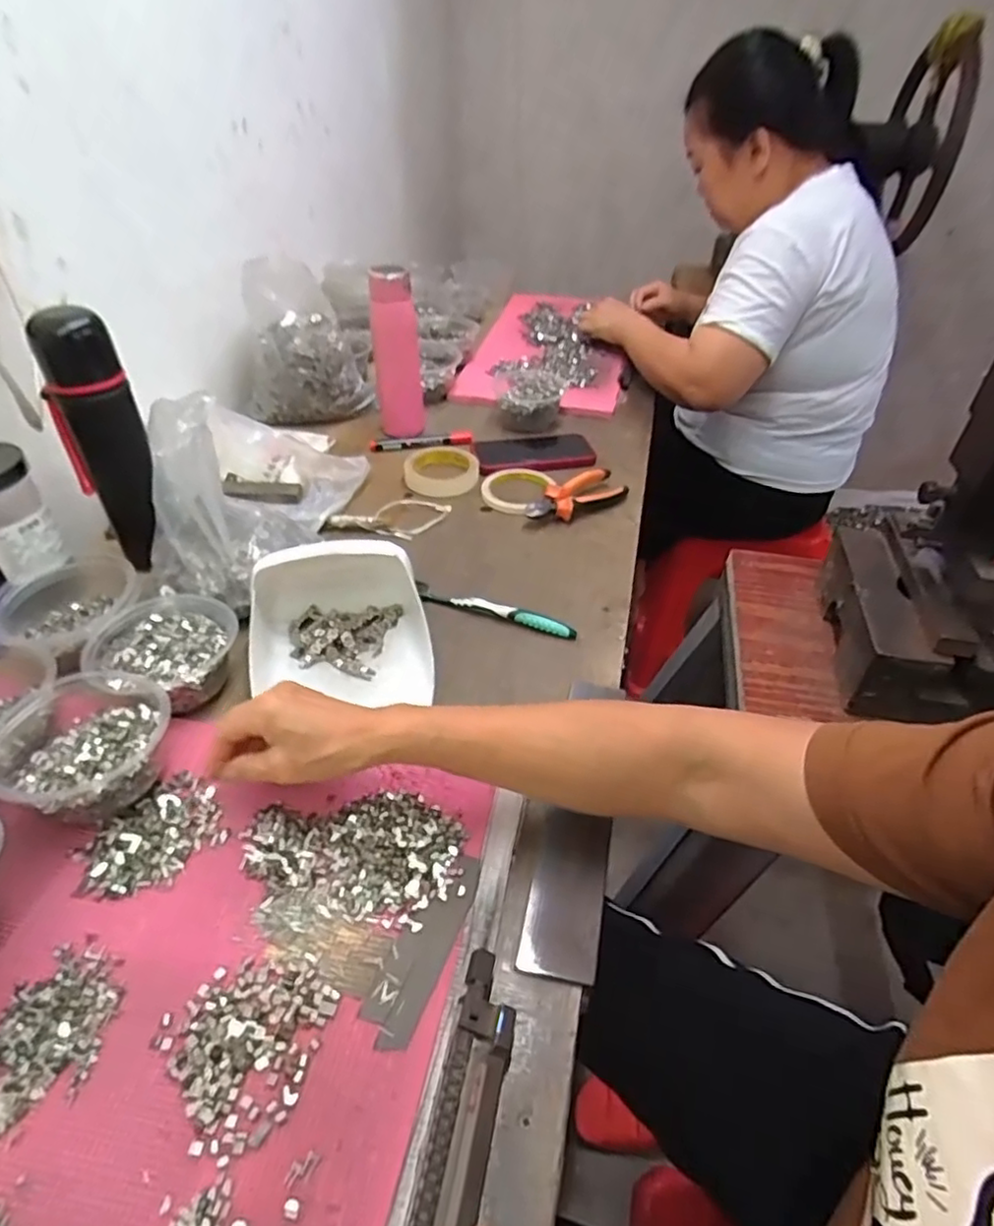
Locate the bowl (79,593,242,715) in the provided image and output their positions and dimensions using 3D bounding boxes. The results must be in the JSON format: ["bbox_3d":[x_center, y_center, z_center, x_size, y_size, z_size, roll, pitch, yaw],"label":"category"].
[{"bbox_3d":[-0.286,0.029,0.563,0.106,0.041,0.094,8,41,9],"label":"bowl"}]

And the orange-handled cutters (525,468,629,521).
[{"bbox_3d":[0.099,-0.144,0.804,0.137,0.030,0.044,-24,47,-26],"label":"orange-handled cutters"}]

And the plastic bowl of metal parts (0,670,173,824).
[{"bbox_3d":[-0.306,0.095,0.479,0.123,0.053,0.115,1,41,0],"label":"plastic bowl of metal parts"}]

